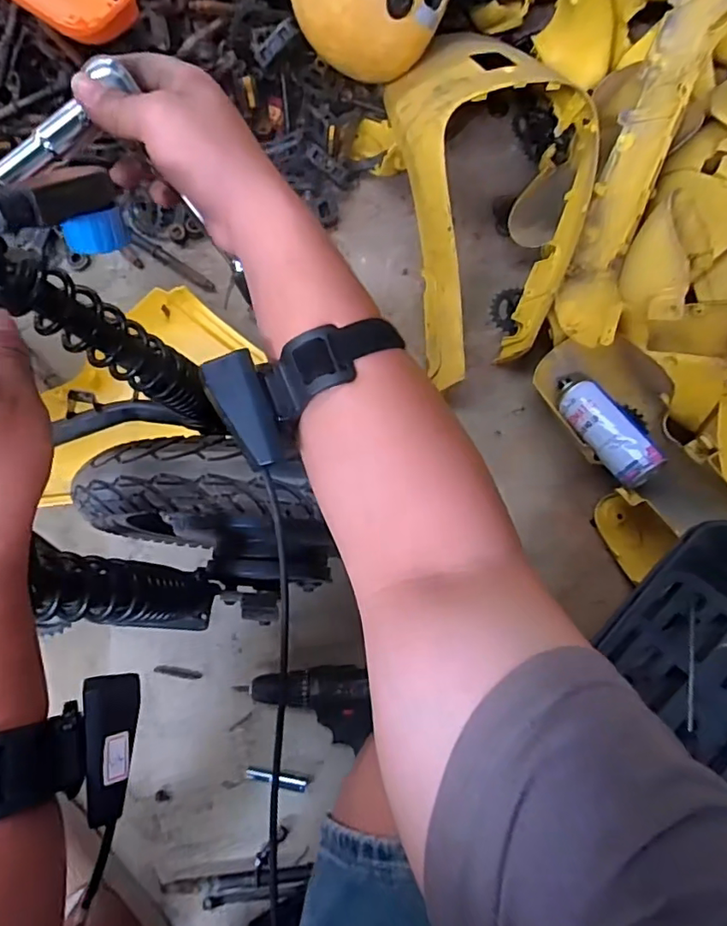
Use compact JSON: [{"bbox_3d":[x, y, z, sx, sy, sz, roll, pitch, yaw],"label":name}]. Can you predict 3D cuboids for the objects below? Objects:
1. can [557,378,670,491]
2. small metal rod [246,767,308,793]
[{"bbox_3d":[0.335,-0.050,0.769,0.059,0.063,0.186,-26,77,-7],"label":"can"},{"bbox_3d":[-0.111,0.403,0.705,0.079,0.012,0.013,0,74,21],"label":"small metal rod"}]

